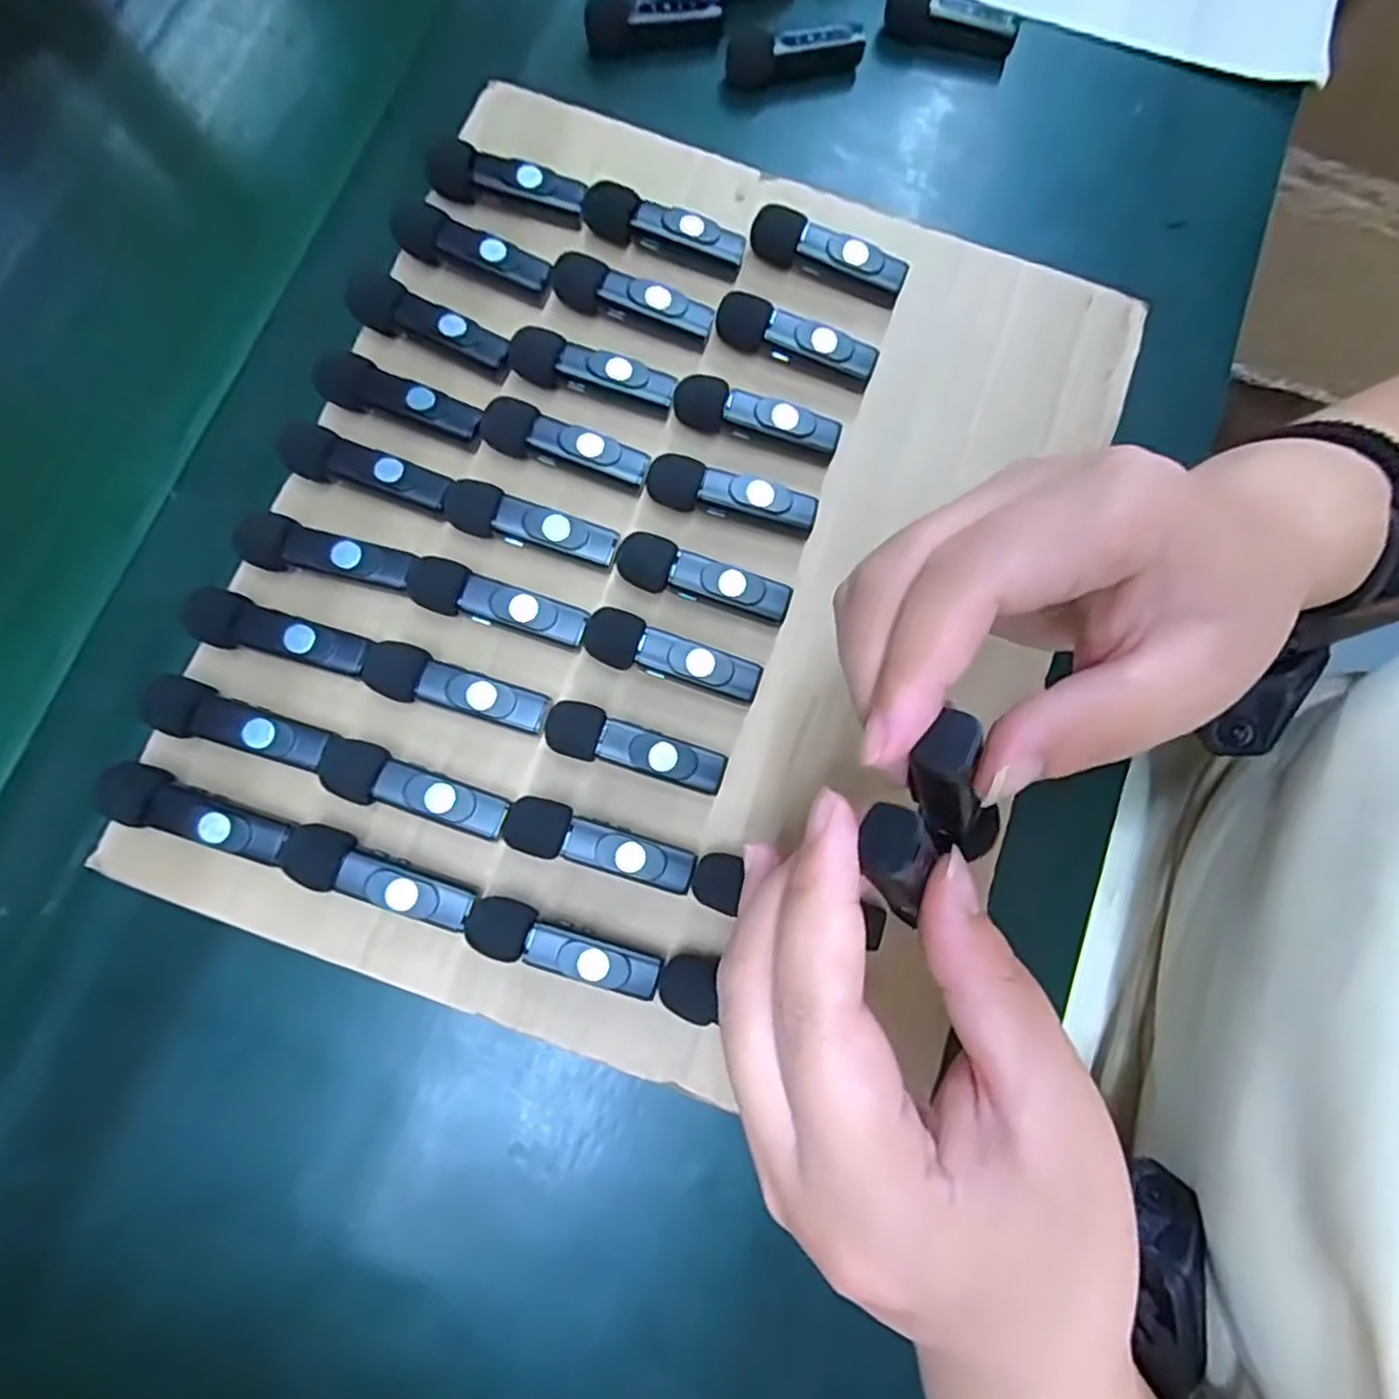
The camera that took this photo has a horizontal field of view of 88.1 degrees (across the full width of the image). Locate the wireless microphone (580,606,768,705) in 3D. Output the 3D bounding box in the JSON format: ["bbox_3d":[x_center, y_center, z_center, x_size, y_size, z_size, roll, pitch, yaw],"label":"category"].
[{"bbox_3d":[-0.010,-0.015,0.264,0.064,0.012,0.019,16,78,3],"label":"wireless microphone"}]

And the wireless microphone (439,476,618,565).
[{"bbox_3d":[-0.062,-0.063,0.268,0.063,0.013,0.017,17,78,4],"label":"wireless microphone"}]

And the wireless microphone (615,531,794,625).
[{"bbox_3d":[0.002,-0.044,0.269,0.064,0.015,0.018,15,78,3],"label":"wireless microphone"}]

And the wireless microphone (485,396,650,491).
[{"bbox_3d":[-0.050,-0.096,0.274,0.062,0.016,0.017,14,78,3],"label":"wireless microphone"}]

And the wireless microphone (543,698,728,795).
[{"bbox_3d":[-0.022,0.017,0.256,0.063,0.015,0.018,16,78,3],"label":"wireless microphone"}]

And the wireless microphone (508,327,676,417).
[{"bbox_3d":[-0.042,-0.126,0.279,0.063,0.012,0.017,16,78,3],"label":"wireless microphone"}]

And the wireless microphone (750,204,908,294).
[{"bbox_3d":[0.052,-0.180,0.292,0.063,0.018,0.014,17,78,3],"label":"wireless microphone"}]

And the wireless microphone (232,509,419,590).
[{"bbox_3d":[-0.134,-0.052,0.261,0.061,0.016,0.019,11,78,2],"label":"wireless microphone"}]

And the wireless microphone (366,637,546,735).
[{"bbox_3d":[-0.086,-0.003,0.256,0.064,0.015,0.019,19,78,4],"label":"wireless microphone"}]

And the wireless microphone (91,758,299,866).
[{"bbox_3d":[-0.168,0.039,0.243,0.063,0.017,0.018,21,79,4],"label":"wireless microphone"}]

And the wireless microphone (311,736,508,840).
[{"bbox_3d":[-0.097,0.032,0.250,0.064,0.016,0.019,21,79,4],"label":"wireless microphone"}]

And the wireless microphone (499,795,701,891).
[{"bbox_3d":[-0.034,0.050,0.250,0.065,0.014,0.018,16,78,3],"label":"wireless microphone"}]

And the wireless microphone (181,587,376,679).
[{"bbox_3d":[-0.148,-0.022,0.257,0.063,0.016,0.018,17,78,4],"label":"wireless microphone"}]

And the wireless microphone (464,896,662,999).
[{"bbox_3d":[-0.045,0.083,0.242,0.065,0.016,0.018,20,78,4],"label":"wireless microphone"}]

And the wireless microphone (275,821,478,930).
[{"bbox_3d":[-0.107,0.060,0.243,0.065,0.016,0.018,20,78,4],"label":"wireless microphone"}]

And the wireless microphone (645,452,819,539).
[{"bbox_3d":[0.012,-0.076,0.274,0.063,0.017,0.017,15,78,3],"label":"wireless microphone"}]

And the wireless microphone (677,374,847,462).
[{"bbox_3d":[0.022,-0.108,0.280,0.063,0.018,0.015,17,78,3],"label":"wireless microphone"}]

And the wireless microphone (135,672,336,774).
[{"bbox_3d":[-0.158,0.010,0.249,0.062,0.016,0.019,20,78,4],"label":"wireless microphone"}]

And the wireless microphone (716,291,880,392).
[{"bbox_3d":[0.038,-0.141,0.286,0.064,0.018,0.015,22,79,4],"label":"wireless microphone"}]

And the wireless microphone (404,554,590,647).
[{"bbox_3d":[-0.073,-0.034,0.263,0.065,0.015,0.019,21,78,4],"label":"wireless microphone"}]

